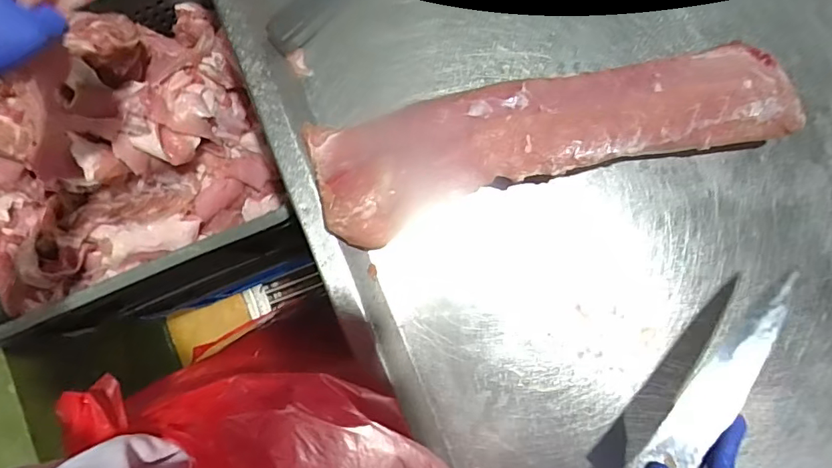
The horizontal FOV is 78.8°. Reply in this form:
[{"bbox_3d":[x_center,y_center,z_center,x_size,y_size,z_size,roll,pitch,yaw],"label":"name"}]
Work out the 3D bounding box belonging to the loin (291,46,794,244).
[{"bbox_3d":[0.124,-0.095,0.494,0.437,0.065,0.117,-13,87,-2],"label":"loin"}]

